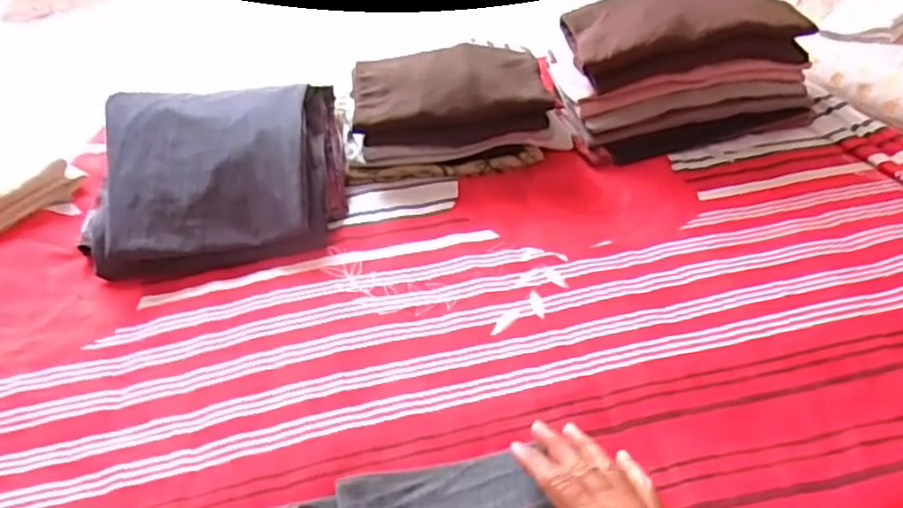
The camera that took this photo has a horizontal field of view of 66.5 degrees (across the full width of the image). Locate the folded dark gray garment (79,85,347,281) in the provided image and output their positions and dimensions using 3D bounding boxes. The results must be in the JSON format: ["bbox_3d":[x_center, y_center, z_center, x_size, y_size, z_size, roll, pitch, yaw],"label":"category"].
[{"bbox_3d":[-0.262,-0.093,0.770,0.266,0.095,0.232,-7,41,-1],"label":"folded dark gray garment"}]

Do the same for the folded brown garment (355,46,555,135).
[{"bbox_3d":[-0.004,-0.205,0.826,0.228,0.042,0.119,-4,40,1],"label":"folded brown garment"}]

